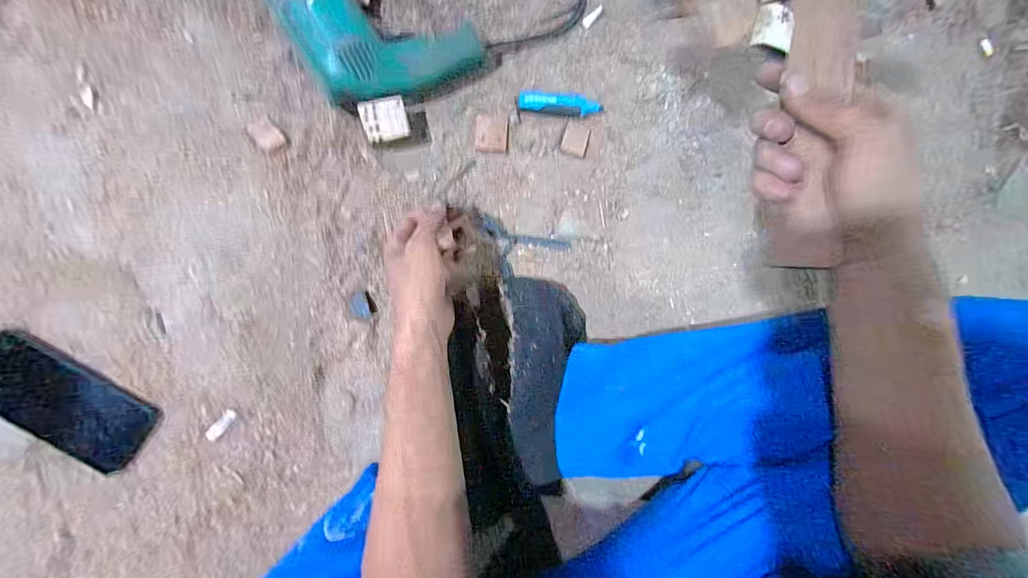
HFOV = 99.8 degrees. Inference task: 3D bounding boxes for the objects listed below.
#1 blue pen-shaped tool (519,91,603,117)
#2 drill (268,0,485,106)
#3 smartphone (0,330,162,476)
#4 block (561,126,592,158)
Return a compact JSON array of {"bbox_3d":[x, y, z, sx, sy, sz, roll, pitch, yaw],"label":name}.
[{"bbox_3d":[0.055,-0.216,0.506,0.097,0.014,0.024,5,88,-8],"label":"blue pen-shaped tool"},{"bbox_3d":[-0.158,-0.314,0.458,0.181,0.059,0.222,-31,93,-8],"label":"drill"},{"bbox_3d":[-0.454,0.113,0.436,0.162,0.017,0.080,36,84,-6],"label":"smartphone"},{"bbox_3d":[0.074,-0.176,0.512,0.030,0.005,0.032,15,87,-8],"label":"block"}]

